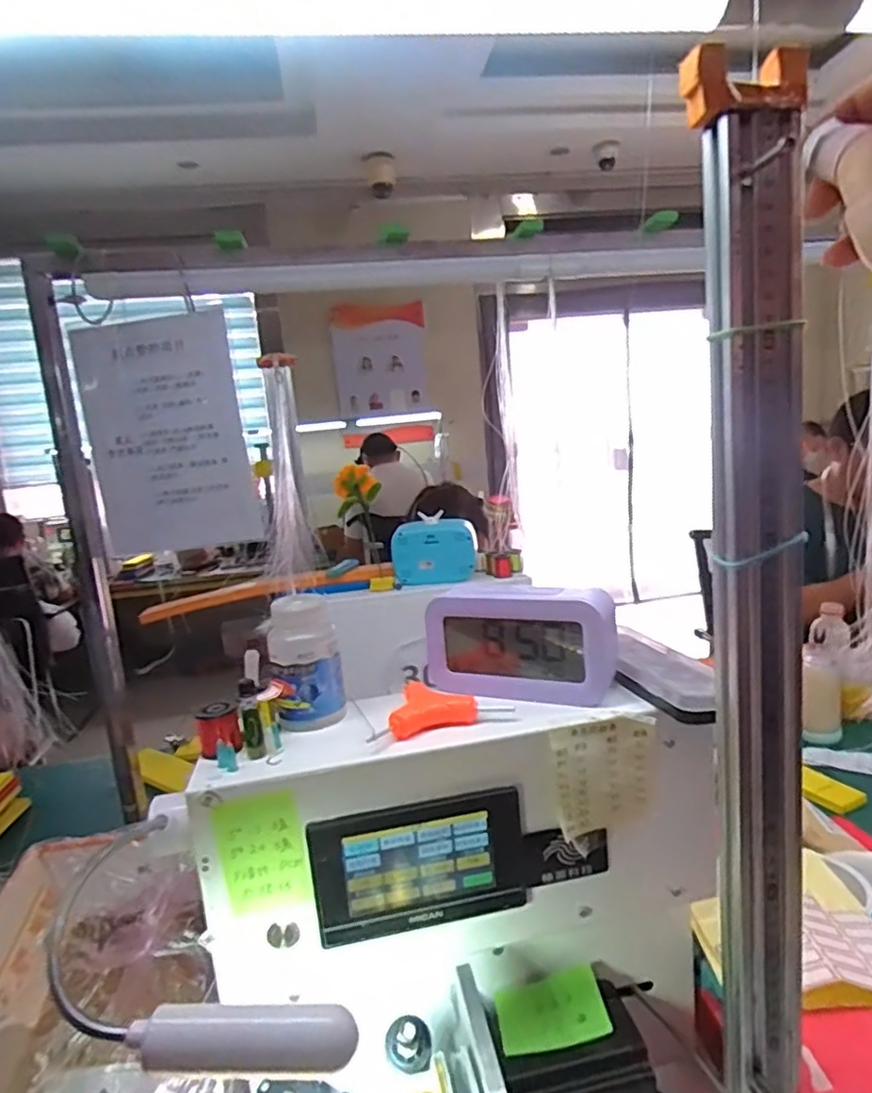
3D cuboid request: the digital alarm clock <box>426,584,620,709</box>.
[{"bbox_3d":[0.061,0.072,0.465,0.136,0.086,0.038,-1,11,25],"label":"digital alarm clock"}]

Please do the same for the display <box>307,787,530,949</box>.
[{"bbox_3d":[-0.009,0.207,0.406,0.136,0.082,0.009,-7,10,-9],"label":"display"}]

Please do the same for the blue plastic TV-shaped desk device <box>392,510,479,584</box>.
[{"bbox_3d":[-0.001,0.001,0.892,0.116,0.088,0.057,-5,10,5],"label":"blue plastic TV-shaped desk device"}]

